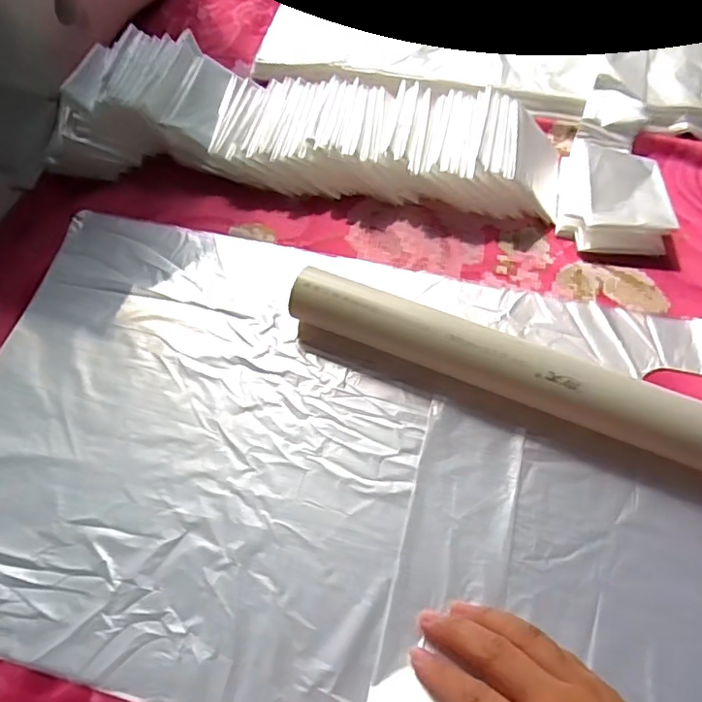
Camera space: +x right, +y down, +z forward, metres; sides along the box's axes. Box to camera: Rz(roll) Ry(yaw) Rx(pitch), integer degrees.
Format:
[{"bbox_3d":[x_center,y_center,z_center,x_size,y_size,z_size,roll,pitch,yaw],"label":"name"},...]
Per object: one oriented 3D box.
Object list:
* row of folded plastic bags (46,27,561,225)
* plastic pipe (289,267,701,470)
[{"bbox_3d":[-0.042,-0.192,0.456,0.423,0.058,0.122,7,63,7],"label":"row of folded plastic bags"},{"bbox_3d":[0.116,0.018,0.347,0.332,0.043,0.038,20,65,14],"label":"plastic pipe"}]

